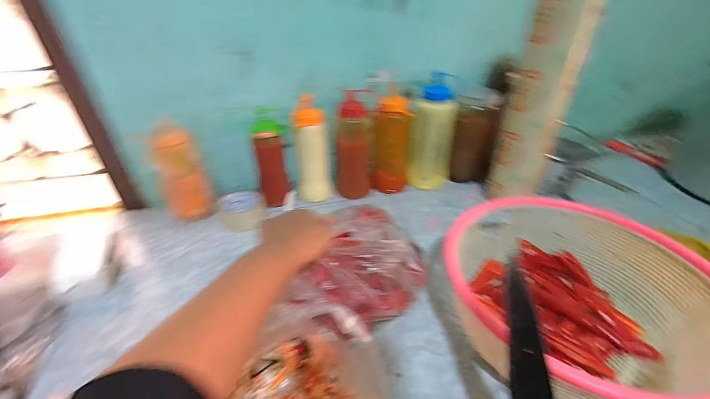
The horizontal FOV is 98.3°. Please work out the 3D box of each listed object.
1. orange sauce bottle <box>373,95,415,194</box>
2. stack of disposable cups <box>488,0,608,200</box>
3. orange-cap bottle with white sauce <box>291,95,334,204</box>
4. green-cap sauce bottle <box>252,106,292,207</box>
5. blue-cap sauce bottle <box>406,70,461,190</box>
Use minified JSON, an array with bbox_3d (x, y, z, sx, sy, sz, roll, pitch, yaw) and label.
[{"bbox_3d":[0.082,-0.117,0.681,0.074,0.202,0.062,-6,35,-7],"label":"orange sauce bottle"},{"bbox_3d":[0.330,-0.183,0.551,0.105,0.368,0.081,21,40,27],"label":"stack of disposable cups"},{"bbox_3d":[-0.091,-0.095,0.640,0.067,0.200,0.070,0,35,1],"label":"orange-cap bottle with white sauce"},{"bbox_3d":[-0.167,-0.073,0.631,0.073,0.187,0.060,-12,36,-15],"label":"green-cap sauce bottle"},{"bbox_3d":[0.173,-0.138,0.685,0.091,0.227,0.098,9,36,14],"label":"blue-cap sauce bottle"}]

